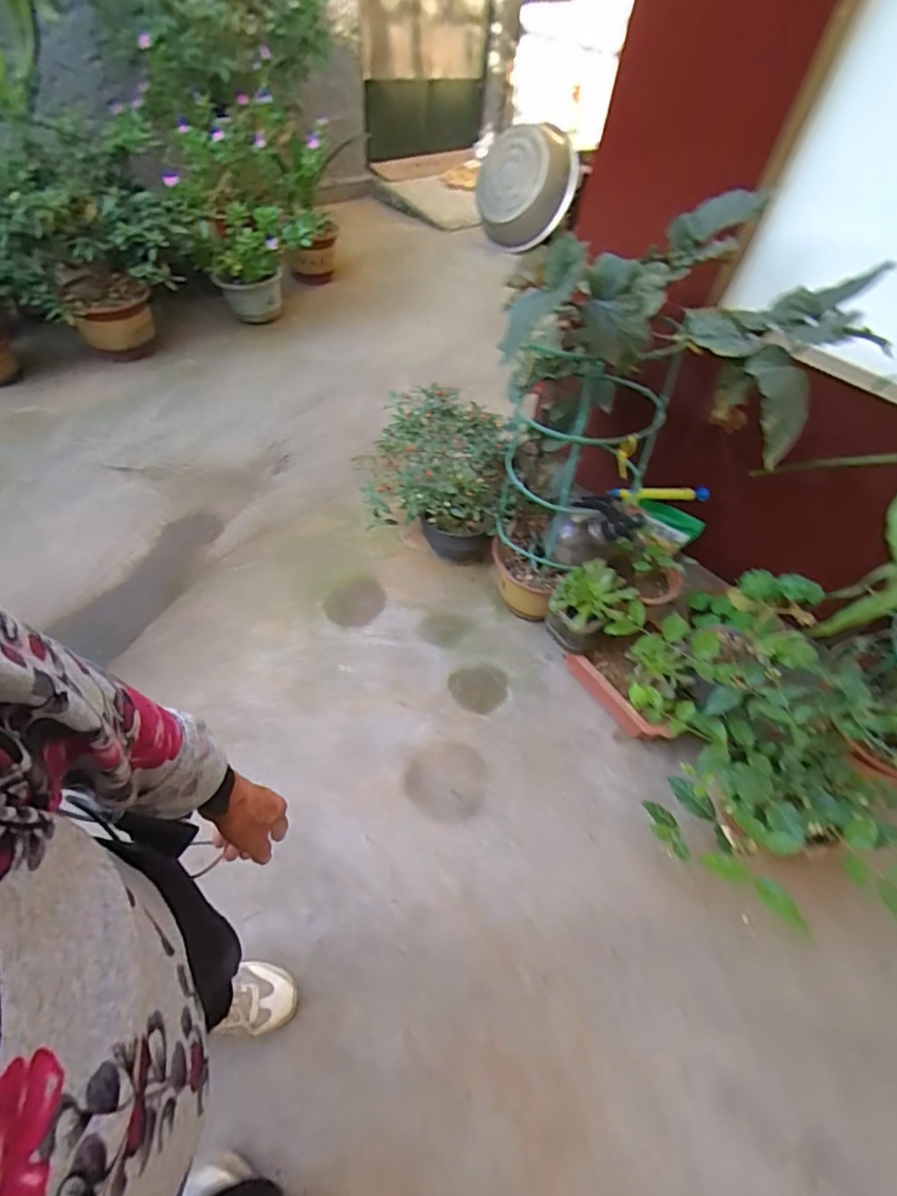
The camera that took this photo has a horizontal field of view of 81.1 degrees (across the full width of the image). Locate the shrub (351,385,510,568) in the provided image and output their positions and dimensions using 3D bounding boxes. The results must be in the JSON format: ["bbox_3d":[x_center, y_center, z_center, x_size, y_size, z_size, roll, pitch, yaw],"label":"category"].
[{"bbox_3d":[-0.038,-0.312,1.506,0.403,0.373,0.404,8,51,0],"label":"shrub"}]

